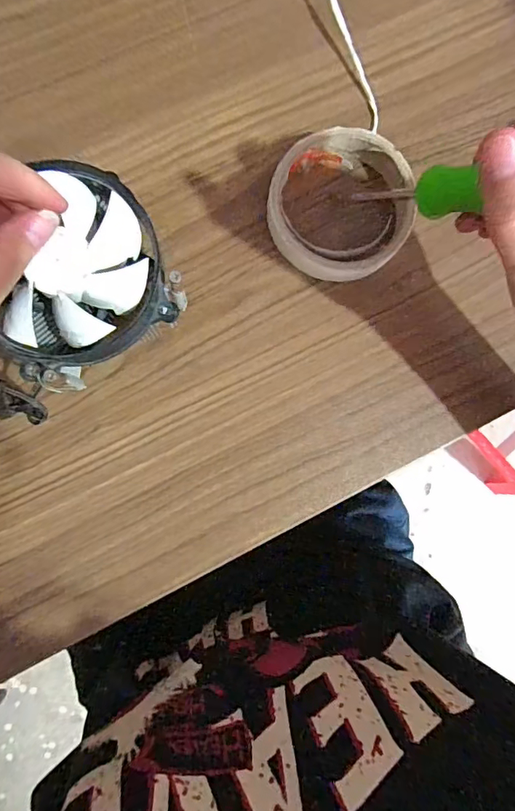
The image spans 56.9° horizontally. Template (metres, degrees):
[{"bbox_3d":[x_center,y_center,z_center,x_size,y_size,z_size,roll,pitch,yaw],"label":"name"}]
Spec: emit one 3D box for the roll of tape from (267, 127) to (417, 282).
[{"bbox_3d":[0.050,-0.122,0.292,0.086,0.024,0.088,0,86,-5],"label":"roll of tape"}]

